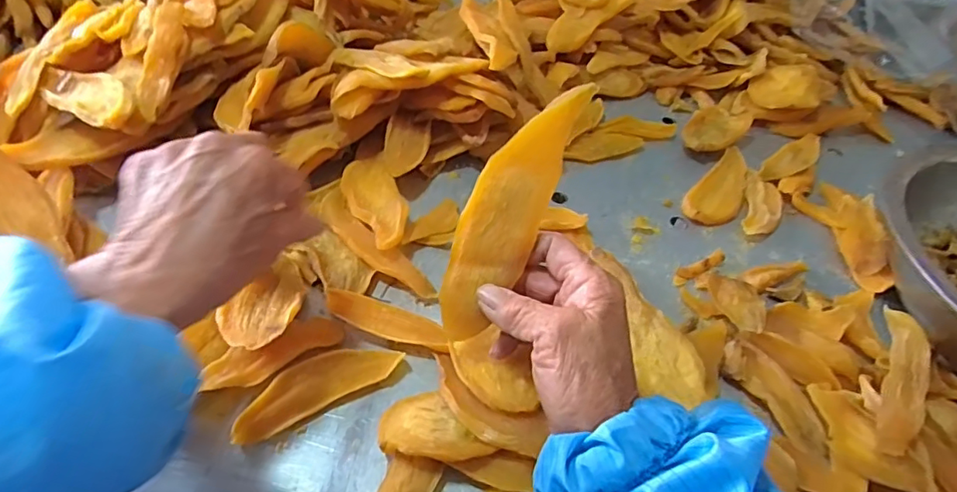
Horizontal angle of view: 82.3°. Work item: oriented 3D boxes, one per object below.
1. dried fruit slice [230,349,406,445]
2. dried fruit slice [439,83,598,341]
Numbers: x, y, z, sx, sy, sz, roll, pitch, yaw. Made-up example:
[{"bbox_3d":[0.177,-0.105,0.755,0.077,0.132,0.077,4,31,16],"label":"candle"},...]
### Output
[{"bbox_3d":[-0.097,0.083,0.330,0.100,0.014,0.029,-20,52,-24],"label":"dried fruit slice"},{"bbox_3d":[0.015,-0.020,0.303,0.040,0.149,0.012,22,7,-1],"label":"dried fruit slice"}]

